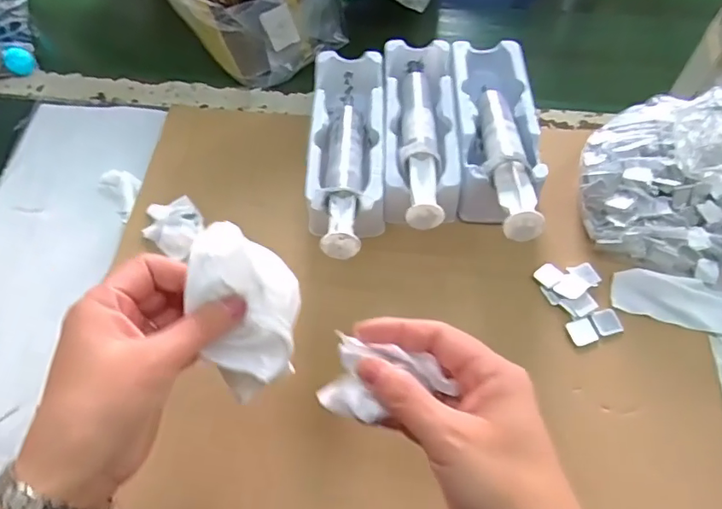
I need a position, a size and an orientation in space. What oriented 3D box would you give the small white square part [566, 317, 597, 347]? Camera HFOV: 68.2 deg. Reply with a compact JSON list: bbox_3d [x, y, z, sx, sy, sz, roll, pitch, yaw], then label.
[{"bbox_3d":[0.181,0.063,0.434,0.022,0.004,0.020,-13,60,-6],"label":"small white square part"}]

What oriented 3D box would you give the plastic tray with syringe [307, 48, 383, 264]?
[{"bbox_3d":[-0.012,-0.094,0.494,0.066,0.073,0.241,0,60,1],"label":"plastic tray with syringe"}]

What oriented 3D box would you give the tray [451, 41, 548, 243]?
[{"bbox_3d":[0.123,-0.103,0.486,0.071,0.083,0.241,1,60,2],"label":"tray"}]

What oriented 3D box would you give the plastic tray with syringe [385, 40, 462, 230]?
[{"bbox_3d":[0.056,-0.112,0.505,0.064,0.064,0.225,1,60,2],"label":"plastic tray with syringe"}]

